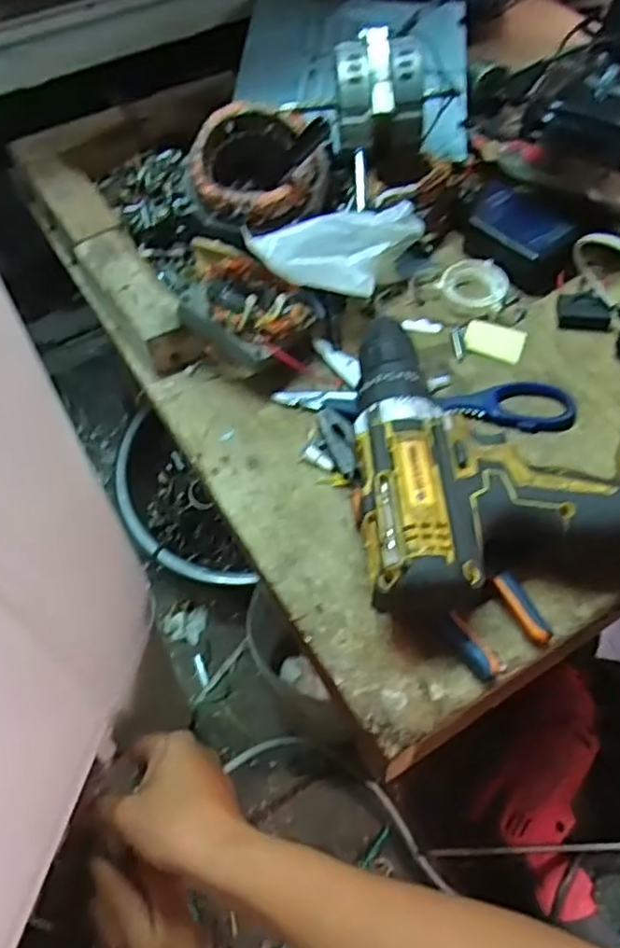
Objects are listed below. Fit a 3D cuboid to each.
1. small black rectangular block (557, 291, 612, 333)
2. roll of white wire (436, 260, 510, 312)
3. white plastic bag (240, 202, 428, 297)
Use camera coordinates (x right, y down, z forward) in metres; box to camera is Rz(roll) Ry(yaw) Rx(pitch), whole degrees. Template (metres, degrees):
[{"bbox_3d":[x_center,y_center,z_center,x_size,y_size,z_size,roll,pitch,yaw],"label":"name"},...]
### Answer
[{"bbox_3d":[0.204,-0.120,0.492,0.037,0.018,0.024,14,59,10],"label":"small black rectangular block"},{"bbox_3d":[0.126,-0.146,0.509,0.051,0.011,0.047,0,57,1],"label":"roll of white wire"},{"bbox_3d":[0.026,-0.148,0.478,0.130,0.054,0.060,-16,58,-9],"label":"white plastic bag"}]

